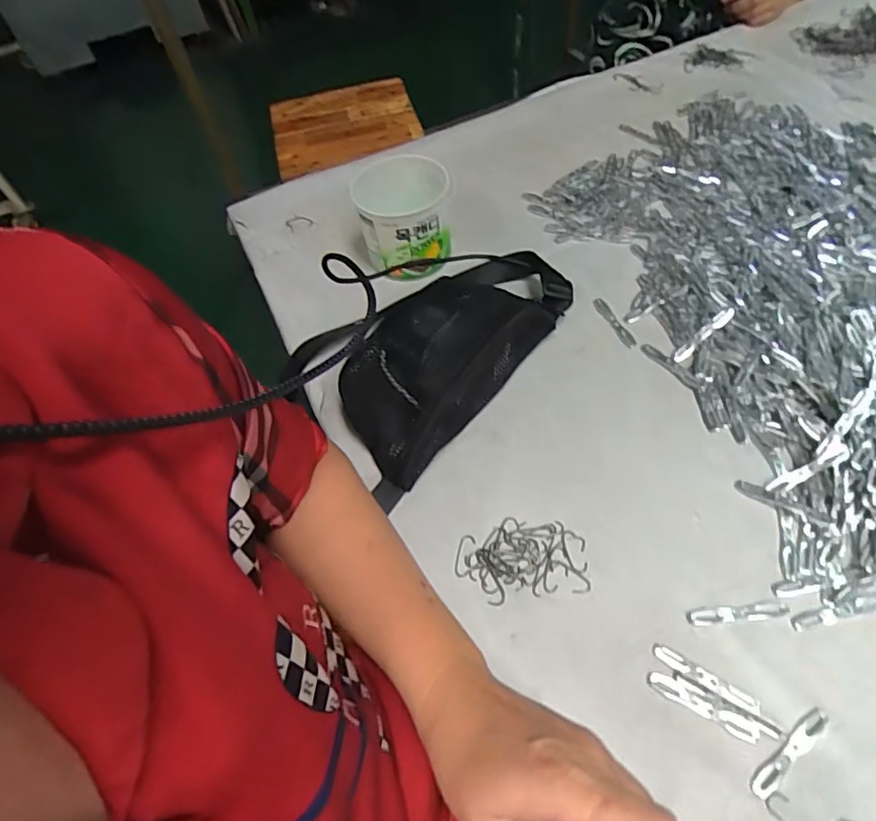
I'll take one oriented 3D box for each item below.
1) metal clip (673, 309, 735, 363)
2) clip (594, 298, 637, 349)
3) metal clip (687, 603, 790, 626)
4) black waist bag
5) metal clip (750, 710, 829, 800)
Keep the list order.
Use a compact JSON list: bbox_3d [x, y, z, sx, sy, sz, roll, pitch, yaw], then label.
[{"bbox_3d":[0.248,-0.070,0.517,0.069,0.004,0.012,-42,60,3],"label":"metal clip"},{"bbox_3d":[0.176,-0.087,0.551,0.013,0.004,0.069,-18,56,-9],"label":"clip"},{"bbox_3d":[0.213,0.143,0.390,0.070,0.004,0.012,-5,55,0],"label":"metal clip"},{"bbox_3d":[0.006,-0.068,0.510,0.129,0.070,0.276,35,64,24],"label":"black waist bag"},{"bbox_3d":[0.220,0.213,0.345,0.070,0.004,0.013,-33,60,-18],"label":"metal clip"}]

